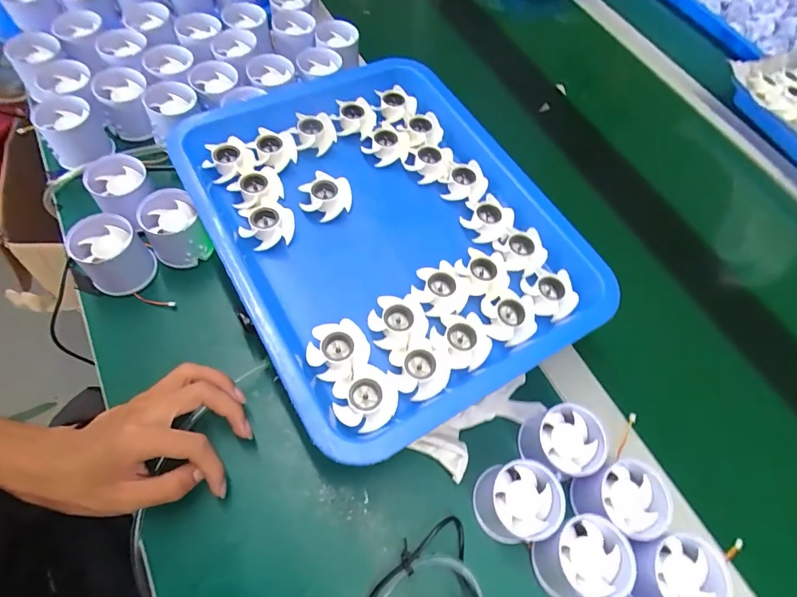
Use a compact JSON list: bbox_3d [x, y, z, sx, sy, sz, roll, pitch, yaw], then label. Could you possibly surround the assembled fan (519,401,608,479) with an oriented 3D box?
[{"bbox_3d":[0.132,0.115,0.358,0.054,0.048,0.047,28,64,11],"label":"assembled fan"}]

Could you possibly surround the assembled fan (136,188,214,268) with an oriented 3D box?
[{"bbox_3d":[-0.206,-0.064,0.409,0.049,0.056,0.047,2,62,-3],"label":"assembled fan"}]

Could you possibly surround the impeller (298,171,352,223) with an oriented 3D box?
[{"bbox_3d":[-0.064,-0.089,0.389,0.043,0.016,0.038,10,61,-2],"label":"impeller"}]

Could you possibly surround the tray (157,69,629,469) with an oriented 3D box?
[{"bbox_3d":[-0.017,-0.071,0.384,0.267,0.037,0.350,-26,68,-19],"label":"tray"}]

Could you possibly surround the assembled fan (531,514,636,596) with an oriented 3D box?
[{"bbox_3d":[0.132,0.188,0.320,0.056,0.045,0.052,2,62,-3],"label":"assembled fan"}]

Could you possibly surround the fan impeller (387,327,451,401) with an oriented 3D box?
[{"bbox_3d":[0.017,0.052,0.329,0.045,0.025,0.039,-20,66,-17],"label":"fan impeller"}]

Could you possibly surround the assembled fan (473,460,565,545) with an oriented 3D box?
[{"bbox_3d":[0.089,0.154,0.335,0.055,0.044,0.053,2,62,-3],"label":"assembled fan"}]

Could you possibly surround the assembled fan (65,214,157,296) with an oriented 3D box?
[{"bbox_3d":[-0.254,-0.038,0.395,0.052,0.047,0.054,2,62,-3],"label":"assembled fan"}]

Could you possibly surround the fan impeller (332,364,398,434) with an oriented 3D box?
[{"bbox_3d":[-0.024,0.069,0.312,0.044,0.020,0.043,3,62,-6],"label":"fan impeller"}]

